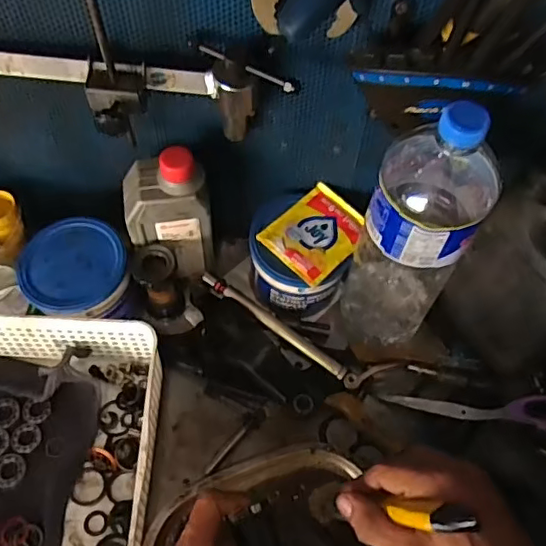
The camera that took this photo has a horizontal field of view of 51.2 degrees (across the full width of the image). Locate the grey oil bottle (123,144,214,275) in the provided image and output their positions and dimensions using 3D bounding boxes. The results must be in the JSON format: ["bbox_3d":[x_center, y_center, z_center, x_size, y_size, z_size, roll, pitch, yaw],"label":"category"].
[{"bbox_3d":[-0.101,-0.055,0.563,0.078,0.156,0.048,-2,60,-3],"label":"grey oil bottle"}]

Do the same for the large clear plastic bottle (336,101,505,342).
[{"bbox_3d":[0.124,-0.031,0.500,0.087,0.293,0.091,24,62,12],"label":"large clear plastic bottle"}]

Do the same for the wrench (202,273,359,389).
[{"bbox_3d":[0.007,0.057,0.598,0.193,0.024,0.020,32,64,16],"label":"wrench"}]

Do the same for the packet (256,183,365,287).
[{"bbox_3d":[0.044,-0.040,0.573,0.094,0.013,0.077,-40,69,-22],"label":"packet"}]

